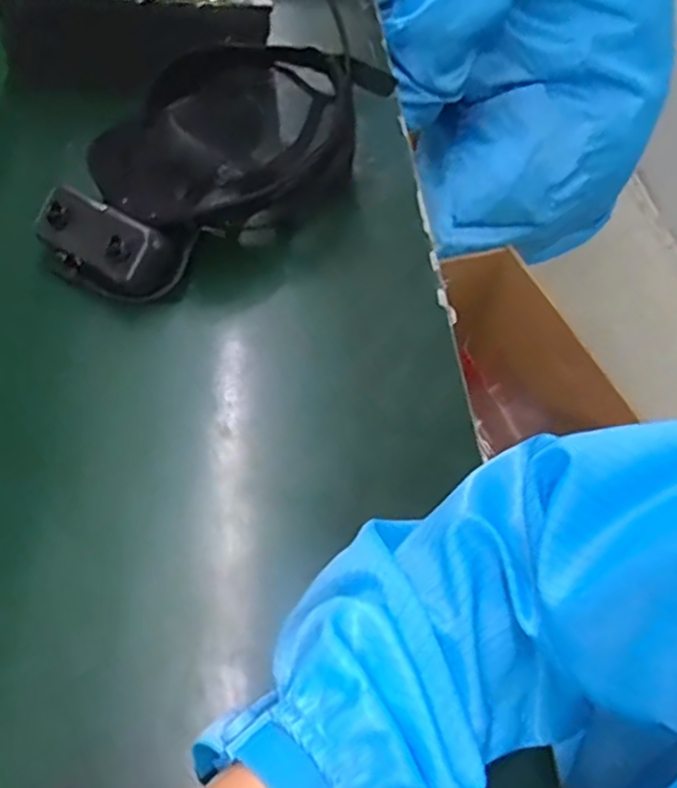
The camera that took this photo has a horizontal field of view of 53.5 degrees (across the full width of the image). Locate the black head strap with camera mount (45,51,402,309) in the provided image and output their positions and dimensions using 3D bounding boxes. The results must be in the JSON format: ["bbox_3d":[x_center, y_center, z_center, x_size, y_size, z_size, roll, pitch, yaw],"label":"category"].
[{"bbox_3d":[-0.108,-0.198,0.552,0.172,0.082,0.289,32,56,19],"label":"black head strap with camera mount"}]

